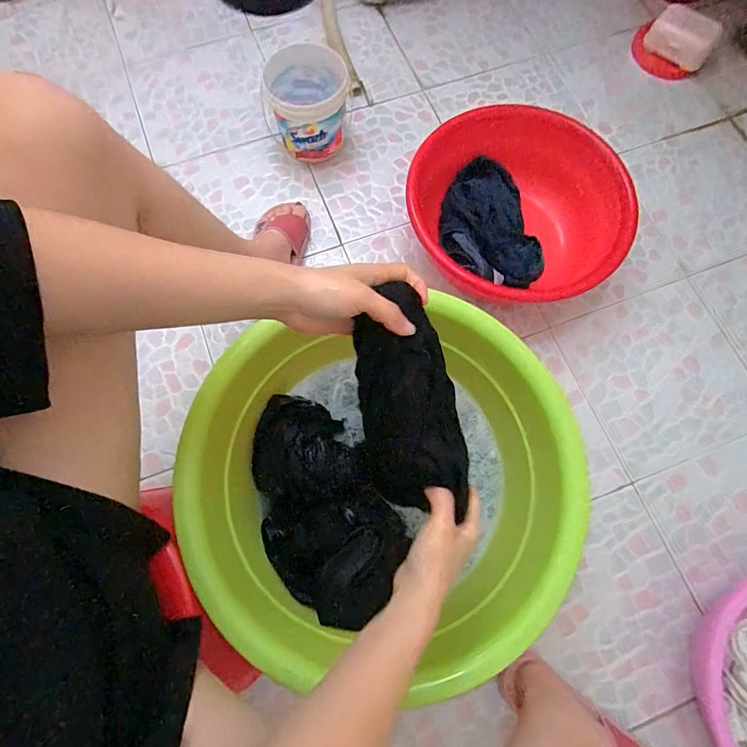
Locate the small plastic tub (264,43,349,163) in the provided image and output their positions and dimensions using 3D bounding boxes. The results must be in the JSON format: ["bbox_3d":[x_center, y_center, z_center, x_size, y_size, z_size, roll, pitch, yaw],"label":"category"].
[{"bbox_3d":[-0.121,-0.509,0.833,0.136,0.148,0.127,0,75,1],"label":"small plastic tub"}]

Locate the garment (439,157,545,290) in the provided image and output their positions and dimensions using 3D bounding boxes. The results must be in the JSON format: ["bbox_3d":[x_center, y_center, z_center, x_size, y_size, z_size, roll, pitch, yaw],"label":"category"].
[{"bbox_3d":[0.197,-0.259,0.769,0.151,0.053,0.259,-12,75,-2],"label":"garment"}]

